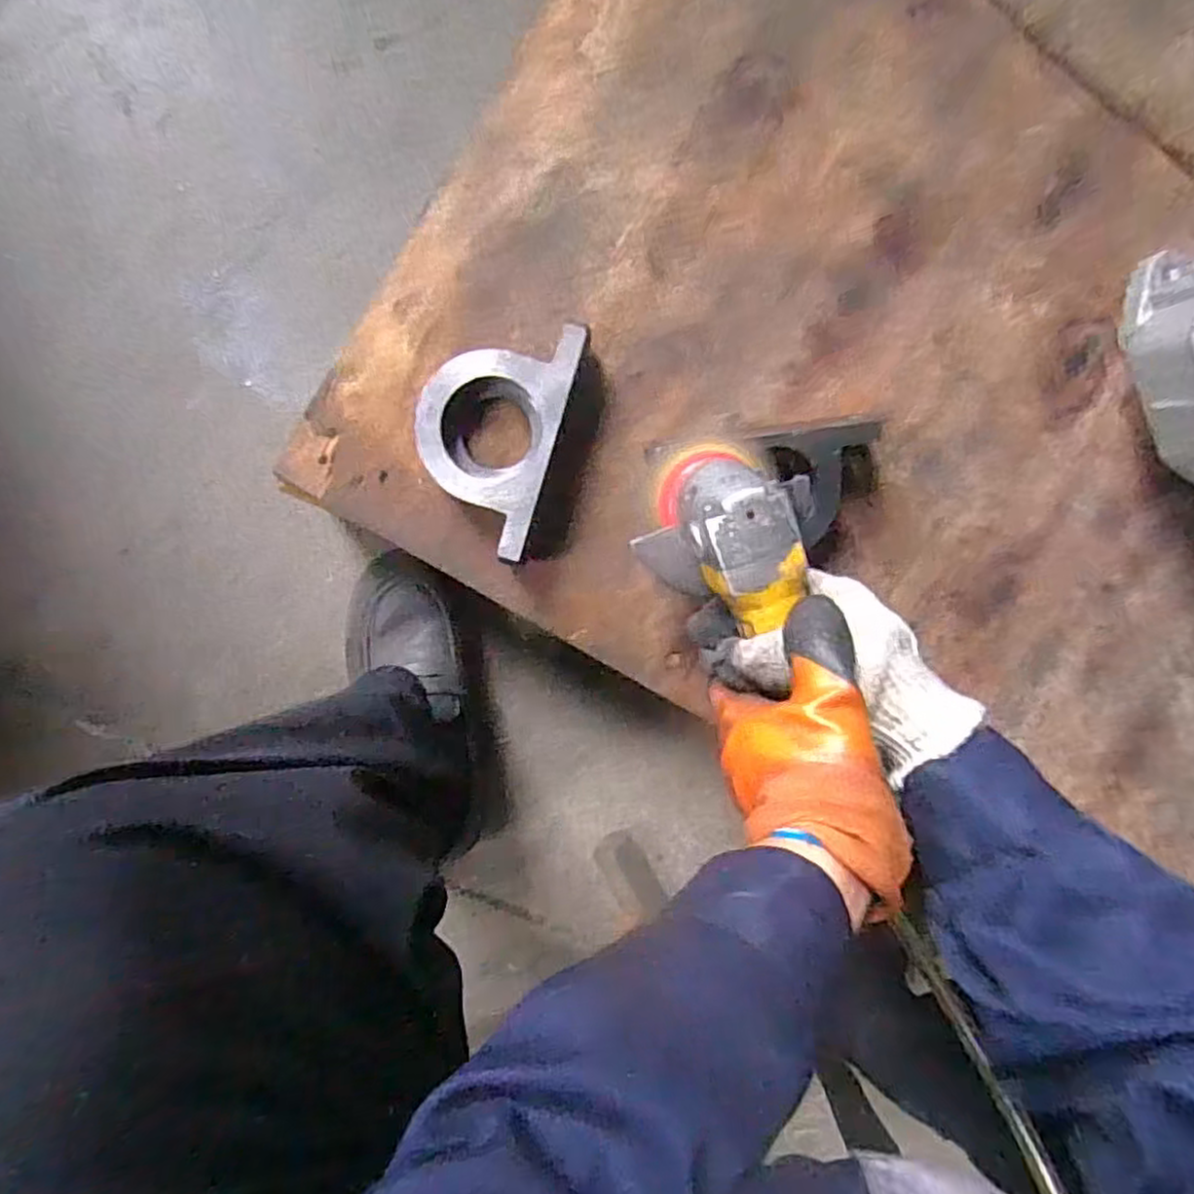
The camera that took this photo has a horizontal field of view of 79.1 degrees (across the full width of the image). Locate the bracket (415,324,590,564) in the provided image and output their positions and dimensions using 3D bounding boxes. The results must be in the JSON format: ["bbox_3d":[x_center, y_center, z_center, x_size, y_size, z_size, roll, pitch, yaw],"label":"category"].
[{"bbox_3d":[-0.071,-0.096,0.453,0.086,0.042,0.128,17,93,-9],"label":"bracket"}]

